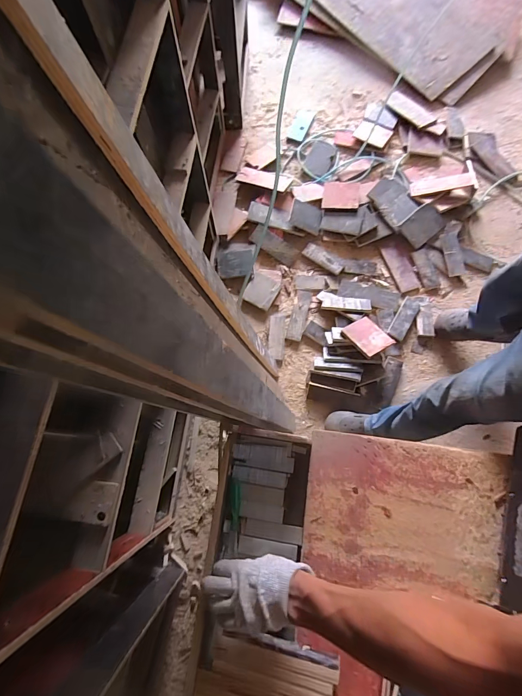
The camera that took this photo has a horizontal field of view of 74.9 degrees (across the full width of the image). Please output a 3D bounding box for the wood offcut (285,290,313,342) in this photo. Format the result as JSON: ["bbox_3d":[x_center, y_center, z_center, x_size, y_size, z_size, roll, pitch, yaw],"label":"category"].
[{"bbox_3d":[0.157,-0.139,1.386,0.060,0.023,0.224,15,76,5],"label":"wood offcut"}]

